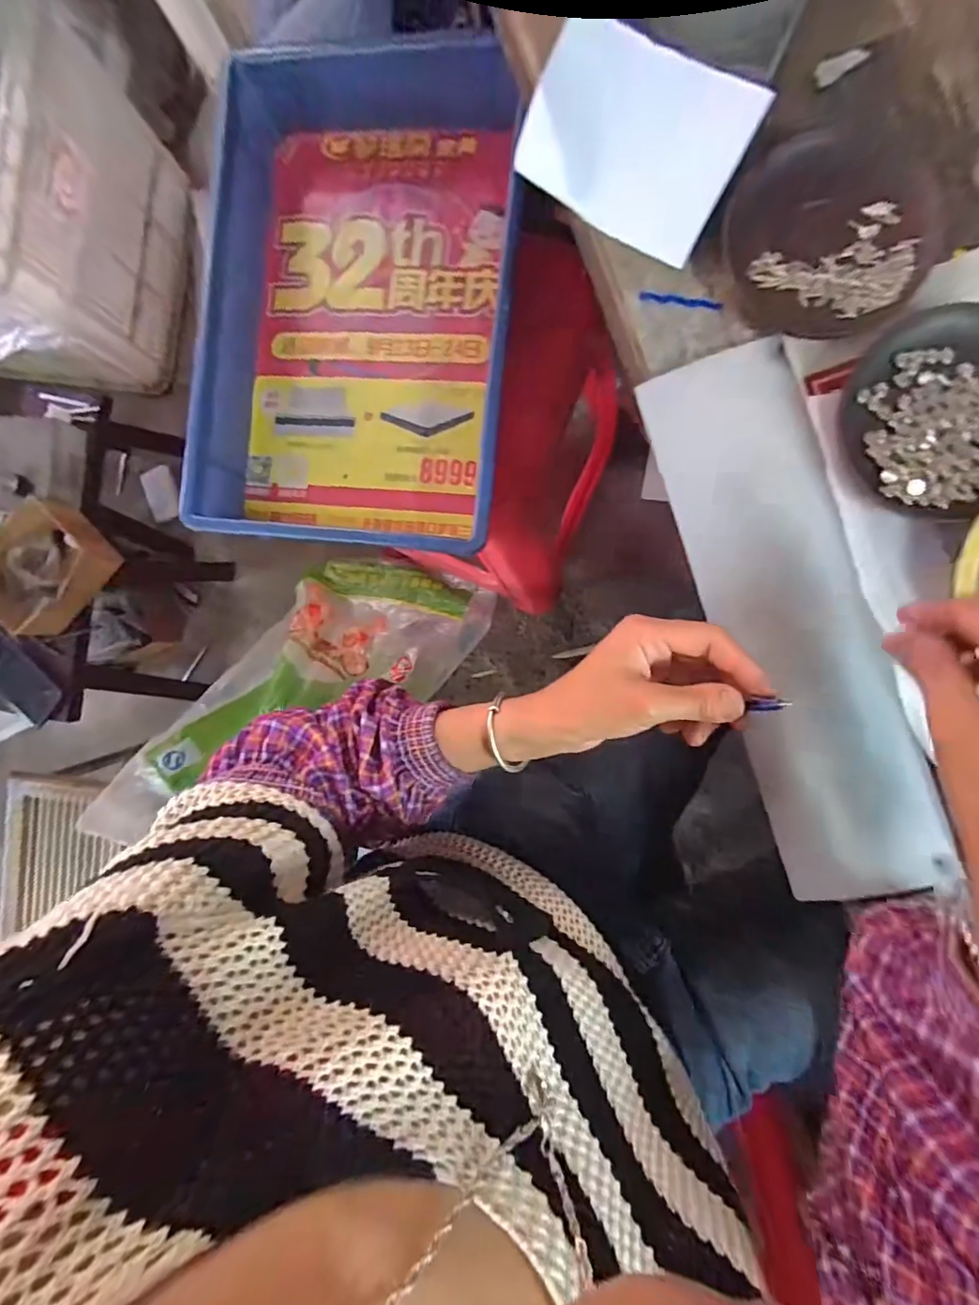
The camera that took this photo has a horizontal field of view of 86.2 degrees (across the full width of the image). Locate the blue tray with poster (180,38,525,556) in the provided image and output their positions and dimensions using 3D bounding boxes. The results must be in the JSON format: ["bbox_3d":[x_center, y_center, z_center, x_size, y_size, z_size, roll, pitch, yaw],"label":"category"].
[{"bbox_3d":[-0.121,-0.325,0.498,0.289,0.072,0.459,7,92,8],"label":"blue tray with poster"}]

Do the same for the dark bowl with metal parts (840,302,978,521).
[{"bbox_3d":[0.263,-0.139,0.300,0.110,0.016,0.108,0,91,8],"label":"dark bowl with metal parts"}]

